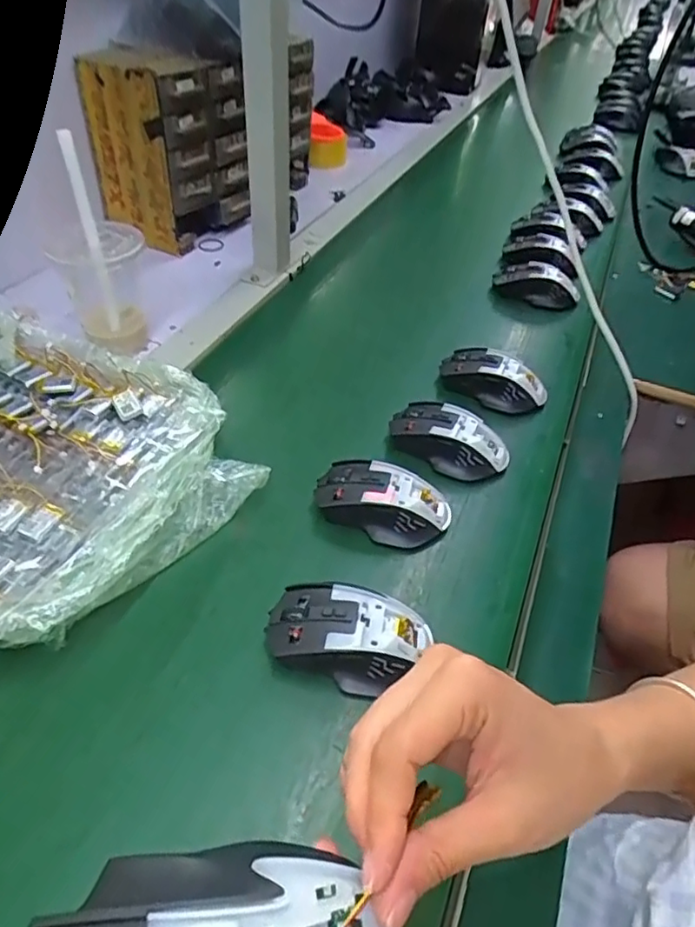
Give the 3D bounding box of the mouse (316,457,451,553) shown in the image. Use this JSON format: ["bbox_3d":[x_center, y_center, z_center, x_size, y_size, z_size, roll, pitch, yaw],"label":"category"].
[{"bbox_3d":[0.030,0.031,0.501,0.116,0.038,0.067,15,46,11],"label":"mouse"}]

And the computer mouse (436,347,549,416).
[{"bbox_3d":[0.157,-0.091,0.639,0.115,0.043,0.053,31,51,25],"label":"computer mouse"}]

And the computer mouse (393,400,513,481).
[{"bbox_3d":[0.097,-0.023,0.562,0.113,0.042,0.061,29,50,23],"label":"computer mouse"}]

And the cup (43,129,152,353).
[{"bbox_3d":[-0.247,-0.199,0.578,0.078,0.192,0.084,-4,46,-10],"label":"cup"}]

